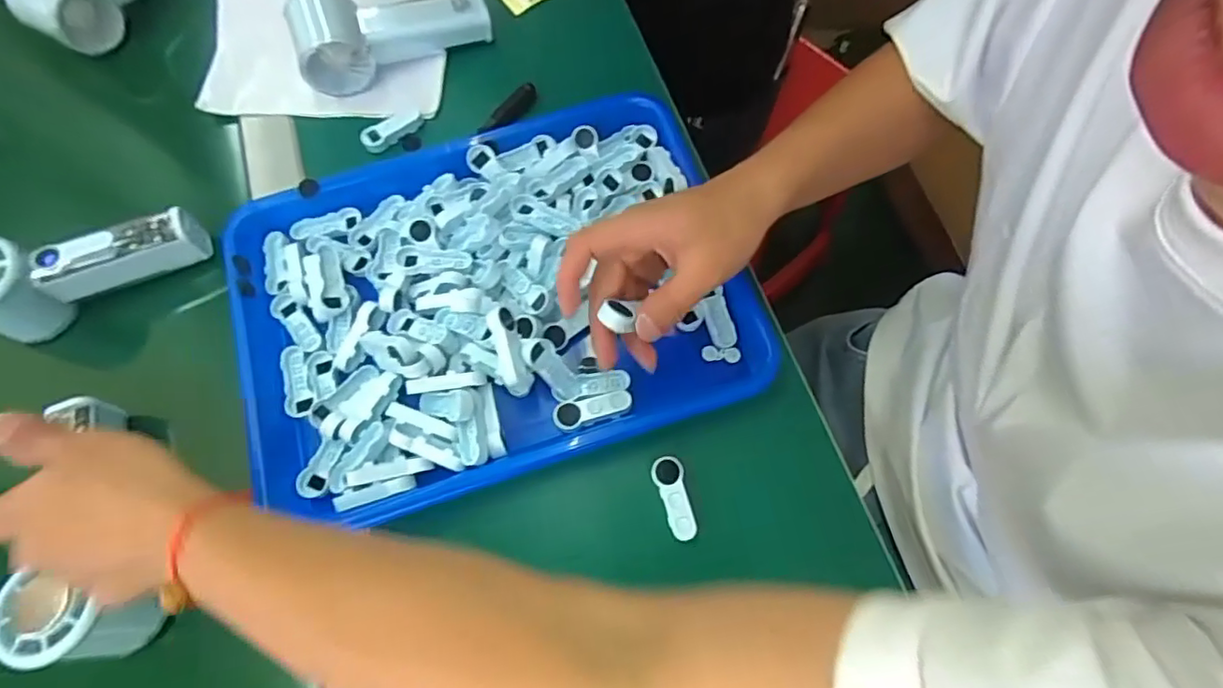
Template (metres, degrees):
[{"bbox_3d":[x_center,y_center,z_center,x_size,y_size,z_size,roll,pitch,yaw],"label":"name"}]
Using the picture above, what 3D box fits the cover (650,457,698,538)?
[{"bbox_3d":[0.039,0.095,0.366,0.019,0.004,0.050,-11,70,-1],"label":"cover"}]

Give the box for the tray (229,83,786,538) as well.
[{"bbox_3d":[-0.084,-0.032,0.401,0.335,0.040,0.243,-18,71,-4],"label":"tray"}]

